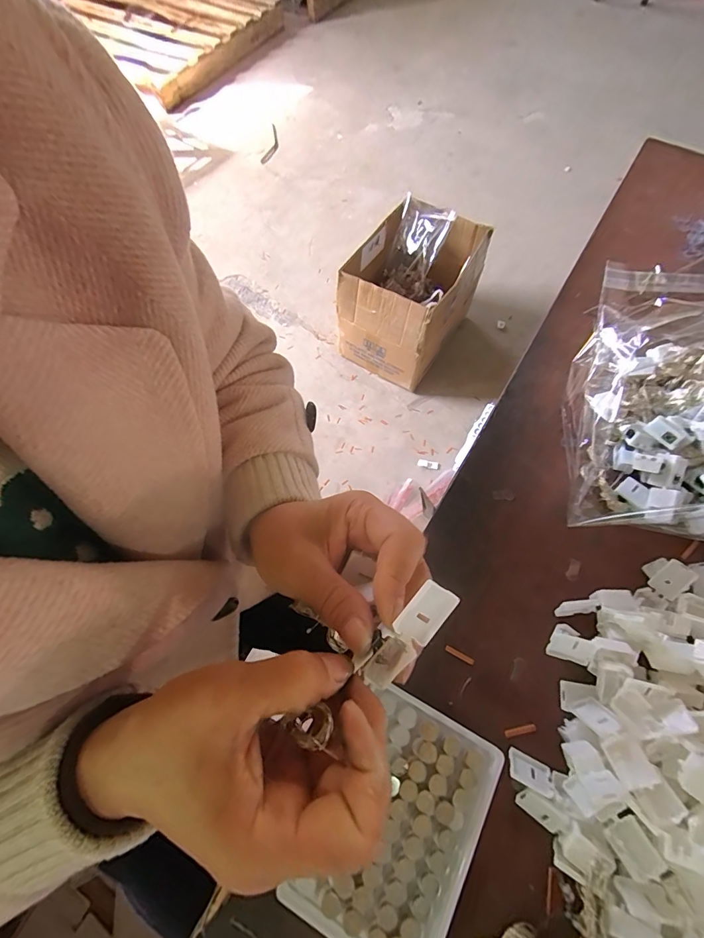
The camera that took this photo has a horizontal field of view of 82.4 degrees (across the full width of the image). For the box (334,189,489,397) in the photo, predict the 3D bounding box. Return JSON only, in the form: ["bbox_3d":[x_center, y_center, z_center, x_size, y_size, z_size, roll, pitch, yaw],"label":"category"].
[{"bbox_3d":[0.161,-0.501,1.186,0.304,0.312,0.373,31,70,13],"label":"box"}]

